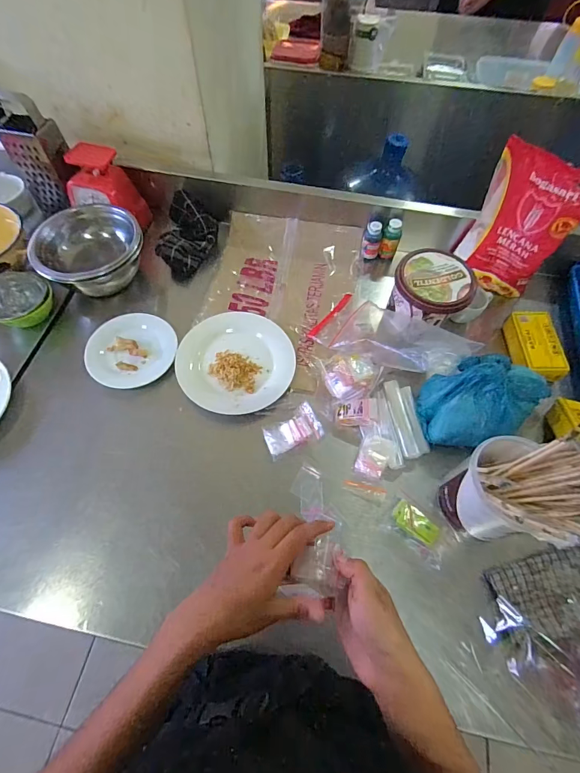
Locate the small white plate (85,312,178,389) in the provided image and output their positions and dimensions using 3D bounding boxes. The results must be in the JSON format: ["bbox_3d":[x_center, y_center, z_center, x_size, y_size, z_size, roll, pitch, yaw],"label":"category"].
[{"bbox_3d":[-0.275,-0.064,0.643,0.150,0.032,0.130,-7,62,-4],"label":"small white plate"}]

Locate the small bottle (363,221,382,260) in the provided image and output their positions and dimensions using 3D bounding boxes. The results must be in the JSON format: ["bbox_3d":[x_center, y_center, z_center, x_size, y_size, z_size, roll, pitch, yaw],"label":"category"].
[{"bbox_3d":[0.164,-0.289,0.740,0.034,0.067,0.035,15,63,7],"label":"small bottle"}]

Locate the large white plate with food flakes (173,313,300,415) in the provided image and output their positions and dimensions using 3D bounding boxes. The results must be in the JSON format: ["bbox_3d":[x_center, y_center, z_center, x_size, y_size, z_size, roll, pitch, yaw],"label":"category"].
[{"bbox_3d":[-0.091,-0.044,0.637,0.193,0.022,0.188,0,62,-1],"label":"large white plate with food flakes"}]

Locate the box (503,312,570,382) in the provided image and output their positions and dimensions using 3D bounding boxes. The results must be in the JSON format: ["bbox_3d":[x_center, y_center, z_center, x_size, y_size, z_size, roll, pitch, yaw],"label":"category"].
[{"bbox_3d":[0.425,-0.072,0.645,0.063,0.042,0.123,-1,62,-1],"label":"box"}]

